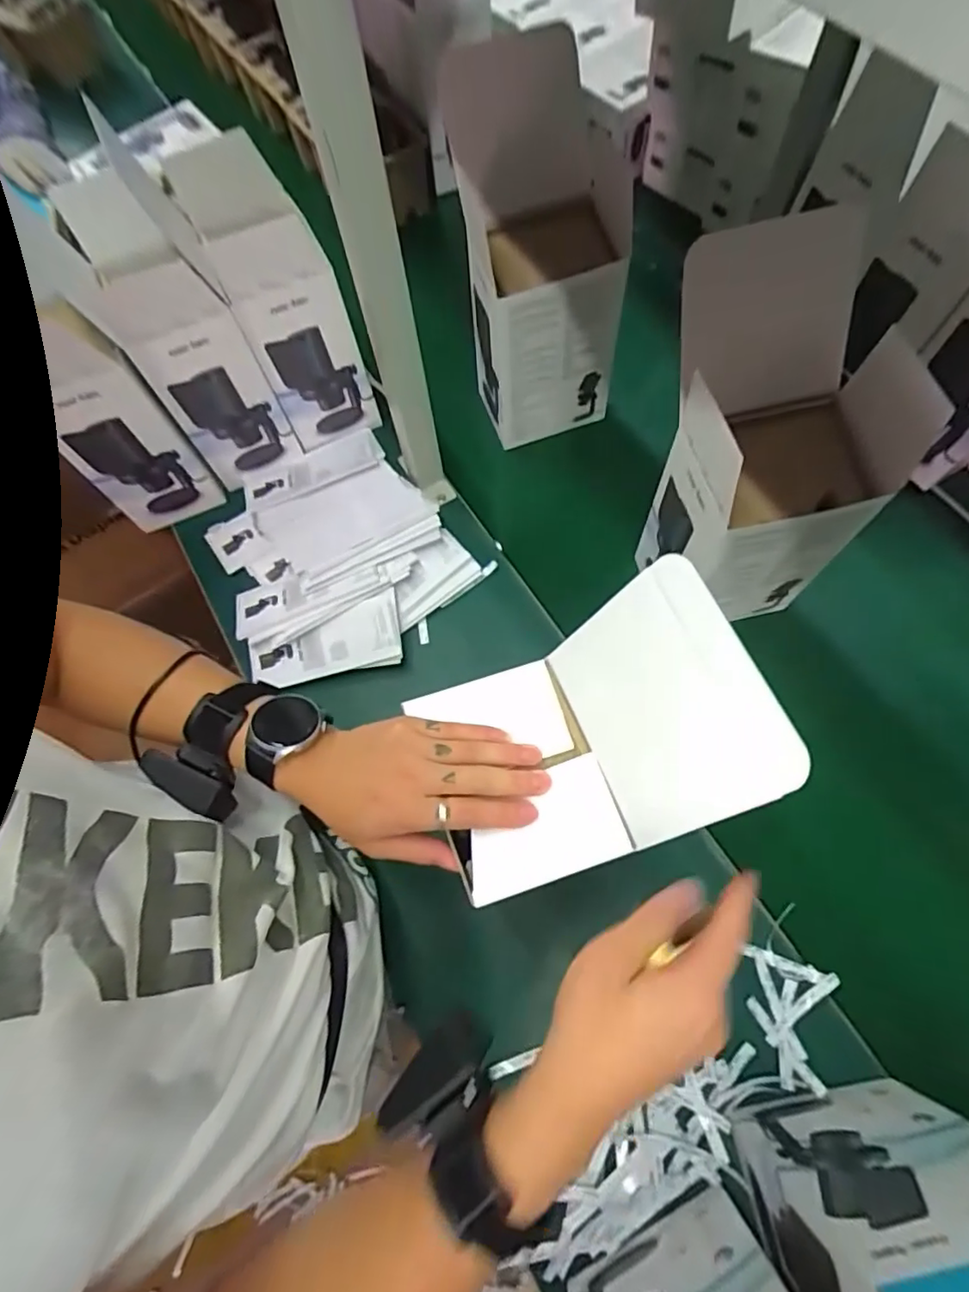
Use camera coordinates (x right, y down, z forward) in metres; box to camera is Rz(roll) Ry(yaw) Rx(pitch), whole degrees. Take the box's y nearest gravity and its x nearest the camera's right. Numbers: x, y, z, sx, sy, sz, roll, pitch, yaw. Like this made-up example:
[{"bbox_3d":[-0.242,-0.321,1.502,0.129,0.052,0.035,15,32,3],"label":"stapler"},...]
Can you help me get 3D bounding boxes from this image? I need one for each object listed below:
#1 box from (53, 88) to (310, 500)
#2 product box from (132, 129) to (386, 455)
[{"bbox_3d":[-0.343,-0.357,0.683,0.119,0.296,0.168,-25,67,-9],"label":"box"},{"bbox_3d":[-0.241,-0.404,0.699,0.120,0.298,0.175,-29,68,-11],"label":"product box"}]

